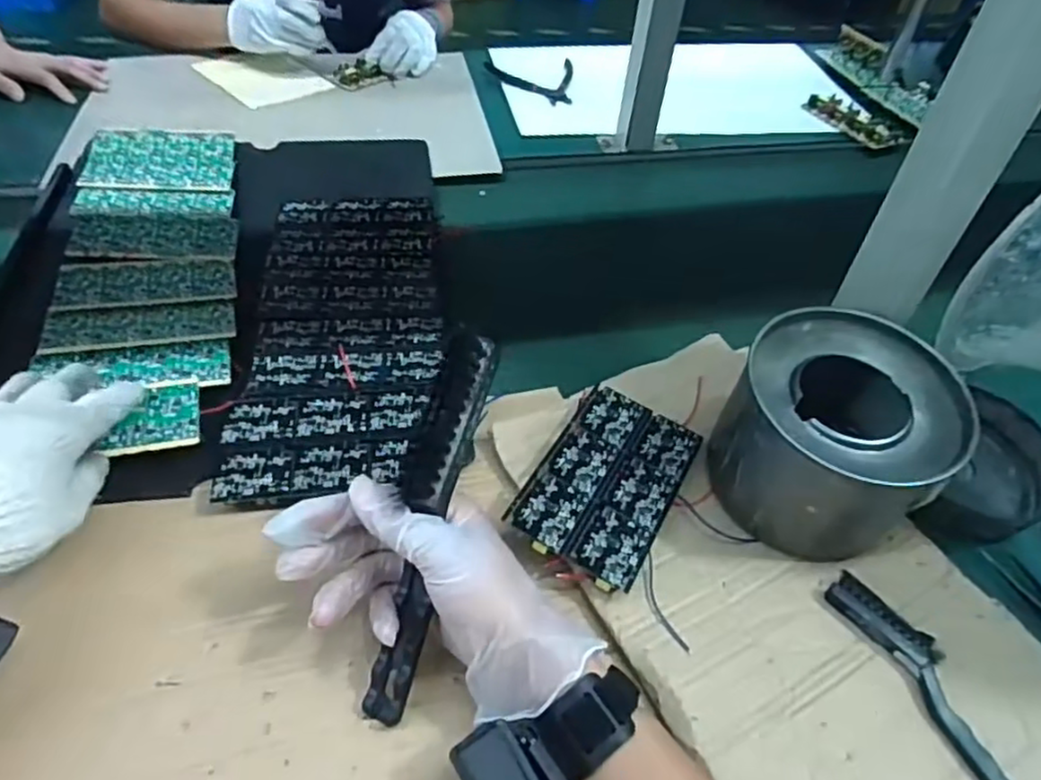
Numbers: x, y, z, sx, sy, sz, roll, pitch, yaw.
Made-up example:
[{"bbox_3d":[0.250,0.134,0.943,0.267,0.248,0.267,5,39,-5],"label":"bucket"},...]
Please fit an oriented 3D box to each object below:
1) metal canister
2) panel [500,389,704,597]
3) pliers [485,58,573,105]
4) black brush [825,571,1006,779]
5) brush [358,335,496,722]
[{"bbox_3d":[0.209,0.033,0.475,0.133,0.111,0.129,3,45,-3],"label":"metal canister"},{"bbox_3d":[0.063,0.065,0.494,0.091,0.028,0.151,24,48,18],"label":"panel"},{"bbox_3d":[0.026,-0.436,0.985,0.126,0.009,0.142,-8,46,-12],"label":"pliers"},{"bbox_3d":[0.252,0.184,0.416,0.034,0.013,0.168,-15,48,-19],"label":"black brush"},{"bbox_3d":[-0.052,0.078,0.381,0.023,0.219,0.042,15,7,10],"label":"brush"}]

